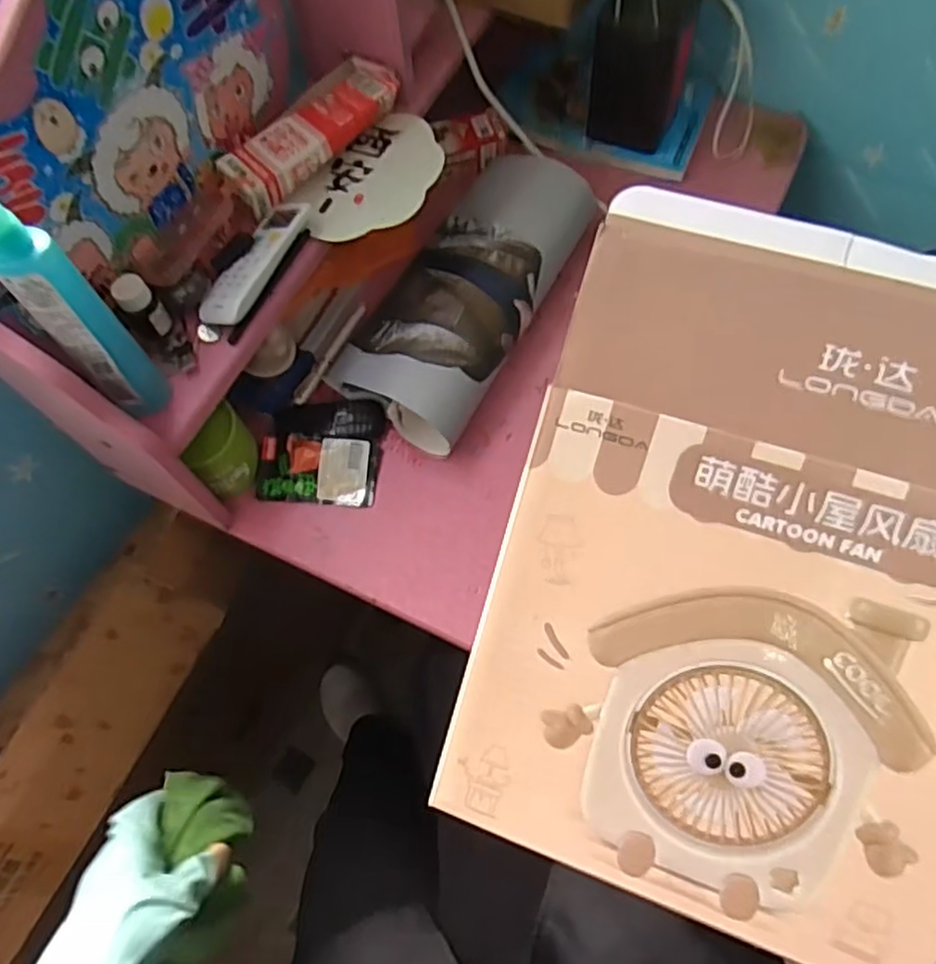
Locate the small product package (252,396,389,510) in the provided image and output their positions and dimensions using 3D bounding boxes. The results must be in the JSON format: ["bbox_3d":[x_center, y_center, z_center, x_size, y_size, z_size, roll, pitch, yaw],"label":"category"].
[{"bbox_3d":[-0.139,-0.031,0.674,0.114,0.019,0.104,2,67,3],"label":"small product package"}]

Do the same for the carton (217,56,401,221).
[{"bbox_3d":[-0.139,-0.315,0.627,0.059,0.034,0.182,37,73,16],"label":"carton"}]

